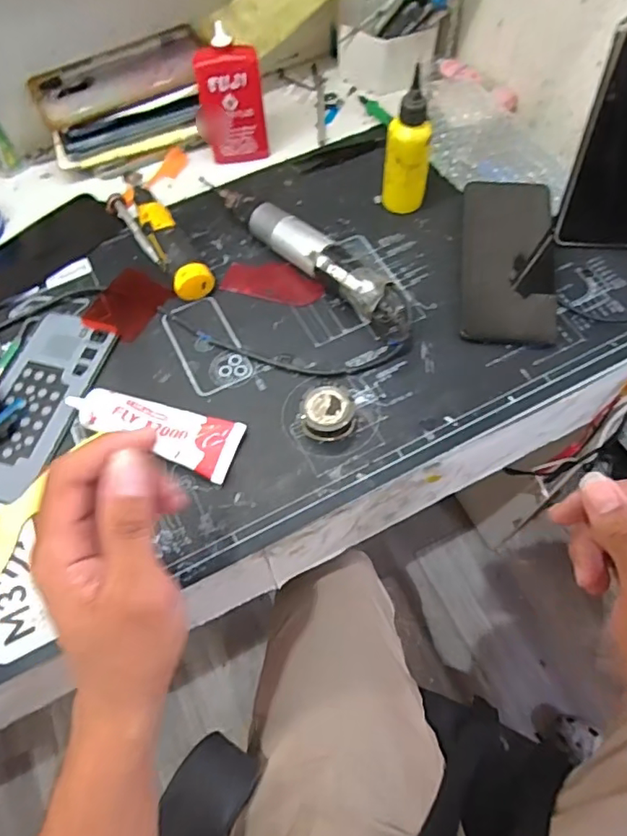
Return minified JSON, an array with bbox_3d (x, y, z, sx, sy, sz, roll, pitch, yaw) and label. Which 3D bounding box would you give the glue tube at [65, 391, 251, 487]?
[{"bbox_3d":[-0.113,0.005,0.396,0.119,0.027,0.043,19,66,12],"label":"glue tube"}]

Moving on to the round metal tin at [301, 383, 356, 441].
[{"bbox_3d":[0.011,-0.003,0.396,0.037,0.023,0.038,-1,64,2],"label":"round metal tin"}]

